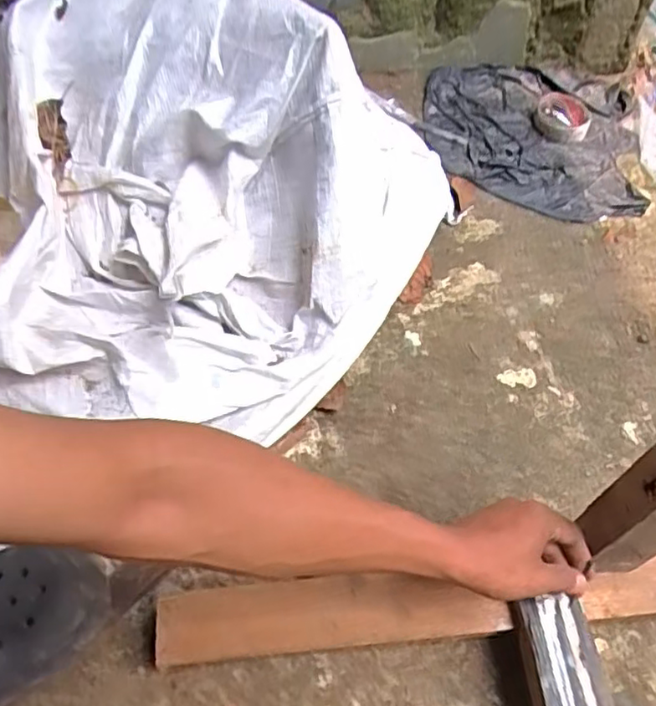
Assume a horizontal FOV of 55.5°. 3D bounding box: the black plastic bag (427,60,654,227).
[{"bbox_3d":[0.315,-0.340,0.964,0.325,0.027,0.328,9,57,4],"label":"black plastic bag"}]

